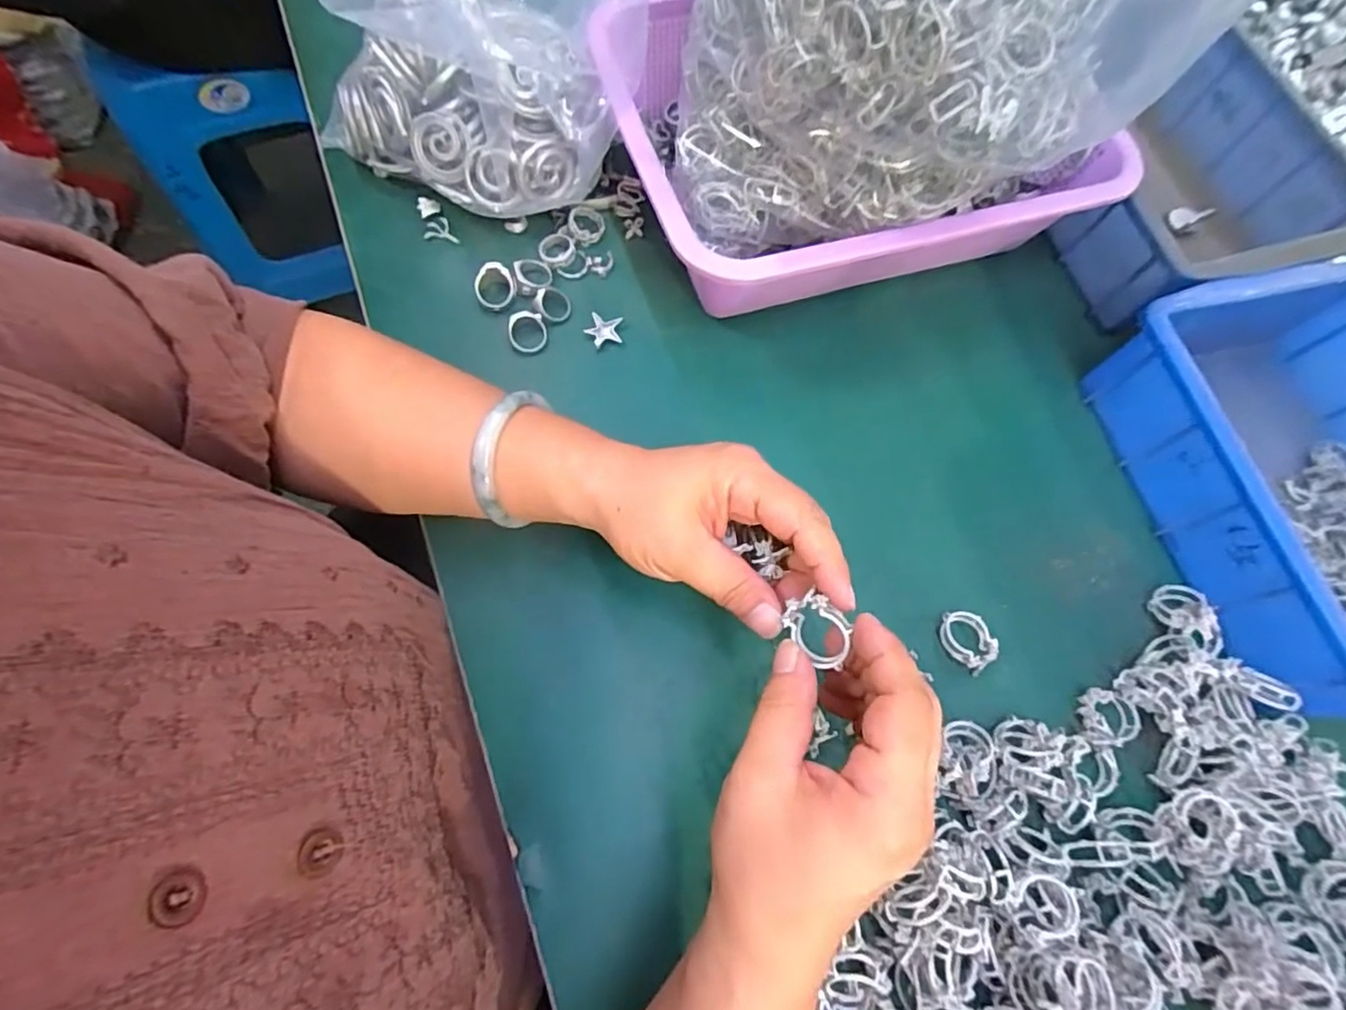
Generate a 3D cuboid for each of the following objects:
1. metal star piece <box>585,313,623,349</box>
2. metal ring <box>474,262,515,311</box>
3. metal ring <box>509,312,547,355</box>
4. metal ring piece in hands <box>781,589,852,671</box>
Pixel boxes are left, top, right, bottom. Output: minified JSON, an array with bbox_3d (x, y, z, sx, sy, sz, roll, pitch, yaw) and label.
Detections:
[{"bbox_3d":[-0.044,-0.110,0.387,0.022,0.008,0.021,10,71,-1],"label":"metal star piece"},{"bbox_3d":[-0.112,-0.137,0.380,0.024,0.016,0.023,1,71,-4],"label":"metal ring"},{"bbox_3d":[-0.089,-0.106,0.374,0.023,0.004,0.025,0,92,-16],"label":"metal ring"},{"bbox_3d":[0.059,0.050,0.246,0.018,0.013,0.031,-35,75,-12],"label":"metal ring piece in hands"}]

